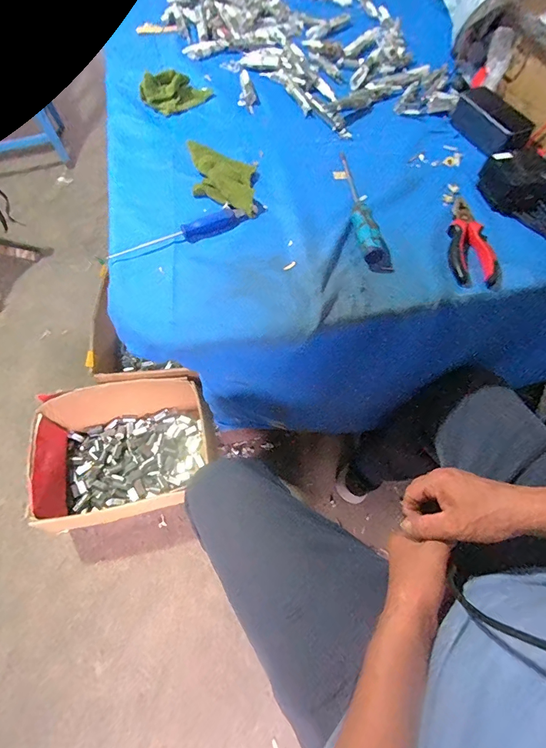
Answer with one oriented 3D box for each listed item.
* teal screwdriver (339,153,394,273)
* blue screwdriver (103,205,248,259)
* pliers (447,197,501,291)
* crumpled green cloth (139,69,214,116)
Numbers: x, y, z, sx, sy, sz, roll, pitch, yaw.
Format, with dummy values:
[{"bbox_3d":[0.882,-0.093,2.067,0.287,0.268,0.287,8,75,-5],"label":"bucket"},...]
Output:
[{"bbox_3d":[0.120,-0.249,0.525,0.029,0.029,0.228,-5,60,-3],"label":"teal screwdriver"},{"bbox_3d":[-0.129,-0.191,0.504,0.184,0.020,0.033,-26,65,-14],"label":"blue screwdriver"},{"bbox_3d":[0.259,-0.181,0.496,0.053,0.016,0.147,-2,62,-2],"label":"pliers"},{"bbox_3d":[-0.165,-0.492,0.642,0.122,0.042,0.061,-20,64,-11],"label":"crumpled green cloth"}]

